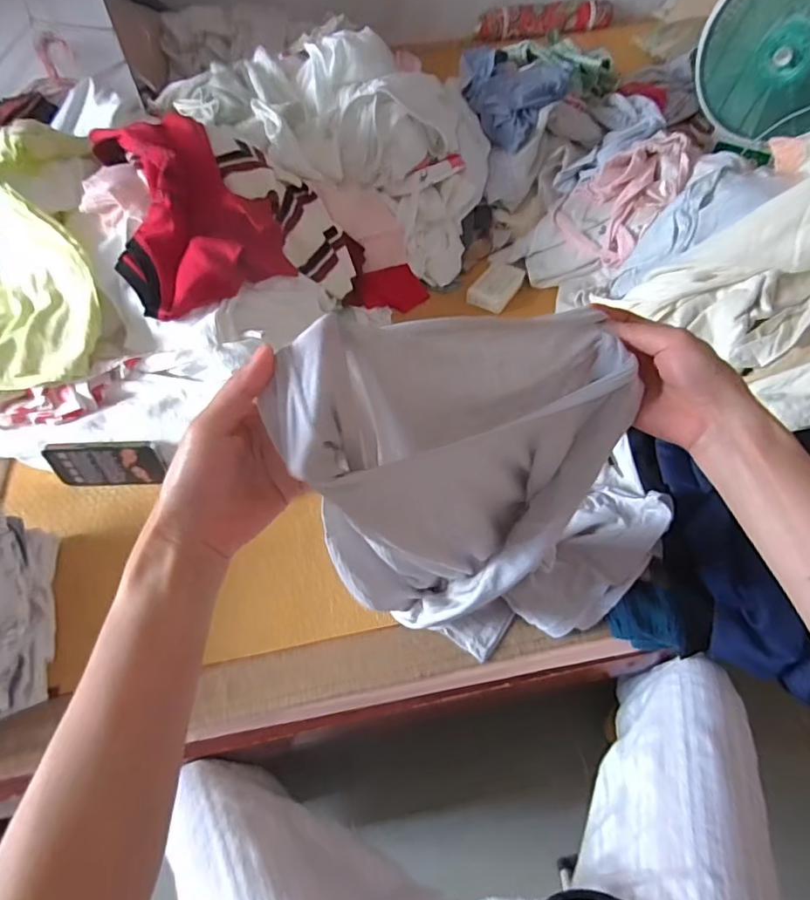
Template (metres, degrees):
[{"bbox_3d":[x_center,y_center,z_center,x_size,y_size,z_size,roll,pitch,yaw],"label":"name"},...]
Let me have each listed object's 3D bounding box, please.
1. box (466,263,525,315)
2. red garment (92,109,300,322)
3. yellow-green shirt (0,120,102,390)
[{"bbox_3d":[0.156,-0.284,0.908,0.066,0.018,0.110,26,60,19],"label":"box"},{"bbox_3d":[-0.304,-0.324,0.712,0.208,0.136,0.246,-31,59,-19],"label":"red garment"},{"bbox_3d":[-0.533,-0.249,0.693,0.231,0.182,0.338,-14,55,-8],"label":"yellow-green shirt"}]

